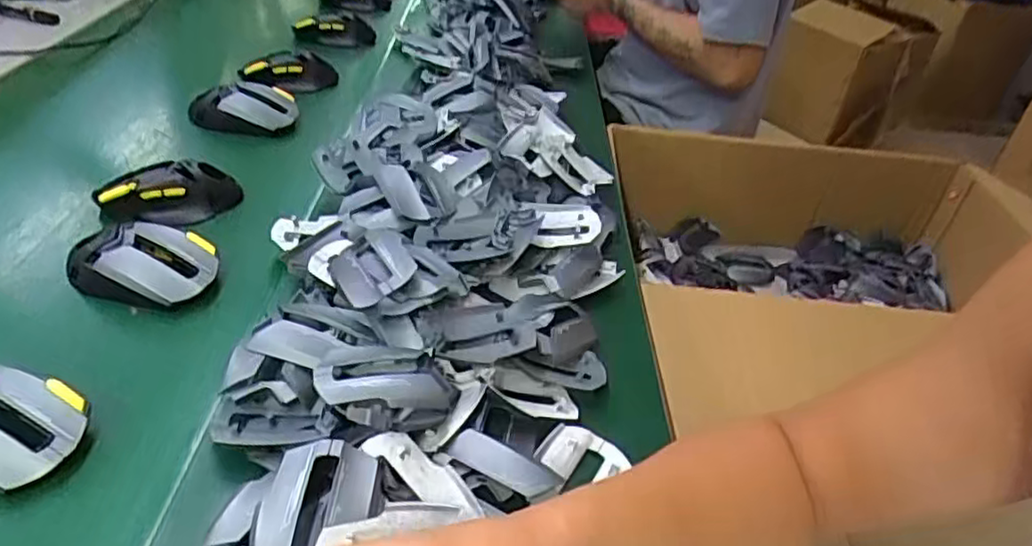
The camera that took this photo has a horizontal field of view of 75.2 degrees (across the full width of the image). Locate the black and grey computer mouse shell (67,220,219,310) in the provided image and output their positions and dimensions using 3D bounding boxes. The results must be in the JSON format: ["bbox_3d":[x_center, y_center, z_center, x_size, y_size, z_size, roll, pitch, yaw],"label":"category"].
[{"bbox_3d":[-0.290,-0.006,0.514,0.113,0.041,0.063,6,38,-1],"label":"black and grey computer mouse shell"}]

